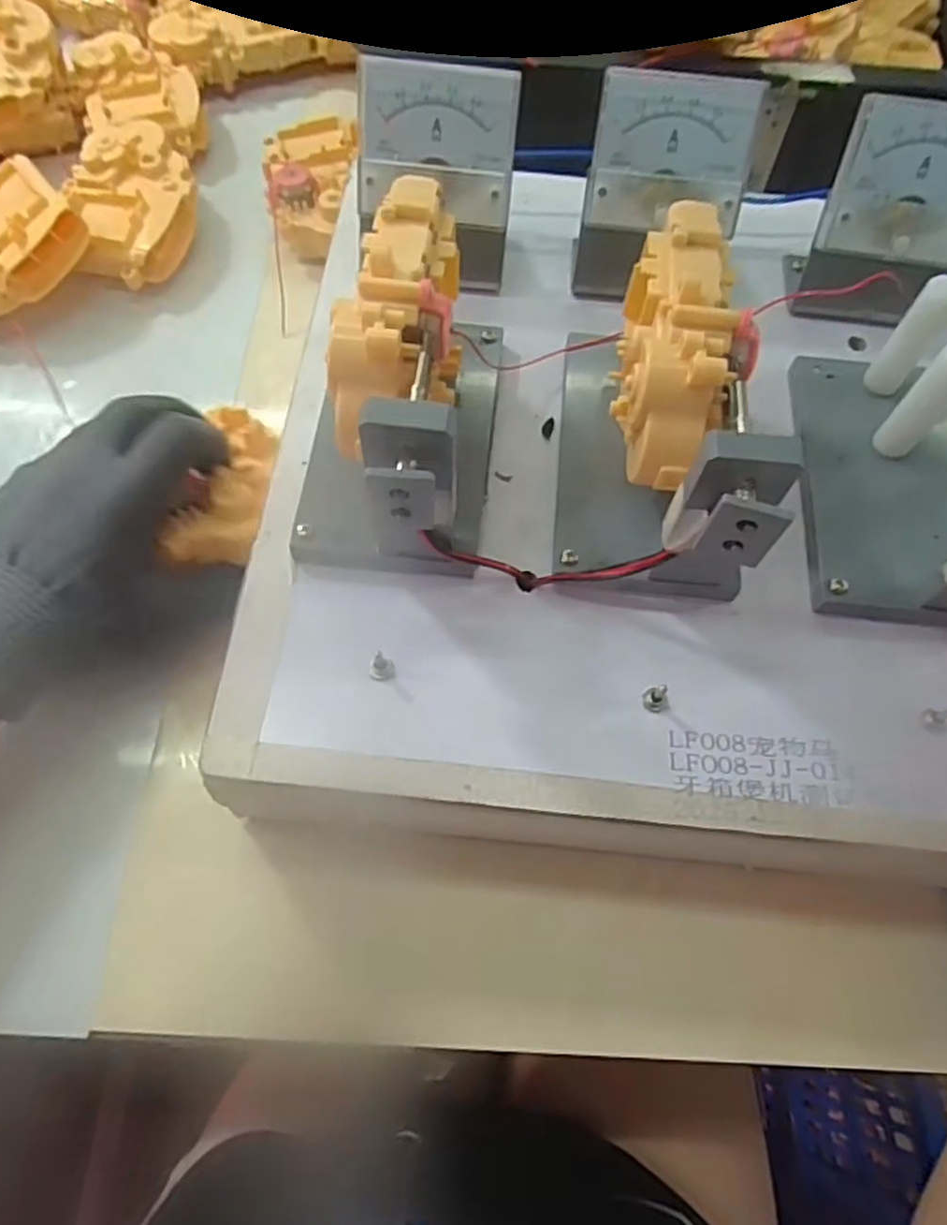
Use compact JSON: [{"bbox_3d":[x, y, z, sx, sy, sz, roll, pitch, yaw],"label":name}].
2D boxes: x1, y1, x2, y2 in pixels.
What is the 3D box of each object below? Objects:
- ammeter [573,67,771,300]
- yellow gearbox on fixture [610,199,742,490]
[{"bbox_3d":[0.081,-0.178,0.318,0.065,0.071,0.044,7,65,1],"label":"ammeter"},{"bbox_3d":[0.067,-0.094,0.249,0.033,0.040,0.098,10,65,2],"label":"yellow gearbox on fixture"}]

